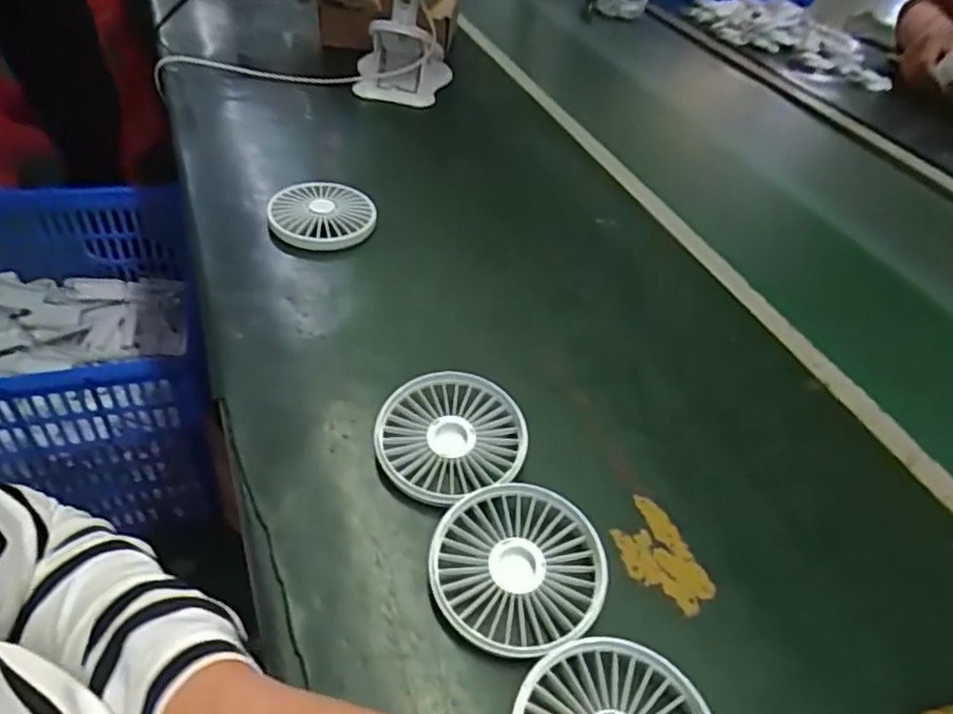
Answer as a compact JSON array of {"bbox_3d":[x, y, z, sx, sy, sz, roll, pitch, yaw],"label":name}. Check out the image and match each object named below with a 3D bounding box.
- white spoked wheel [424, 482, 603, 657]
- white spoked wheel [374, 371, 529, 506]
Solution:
[{"bbox_3d":[0.022,0.108,0.329,0.091,0.016,0.083,3,44,-3],"label":"white spoked wheel"},{"bbox_3d":[-0.015,0.047,0.384,0.089,0.020,0.082,3,44,-3],"label":"white spoked wheel"}]

